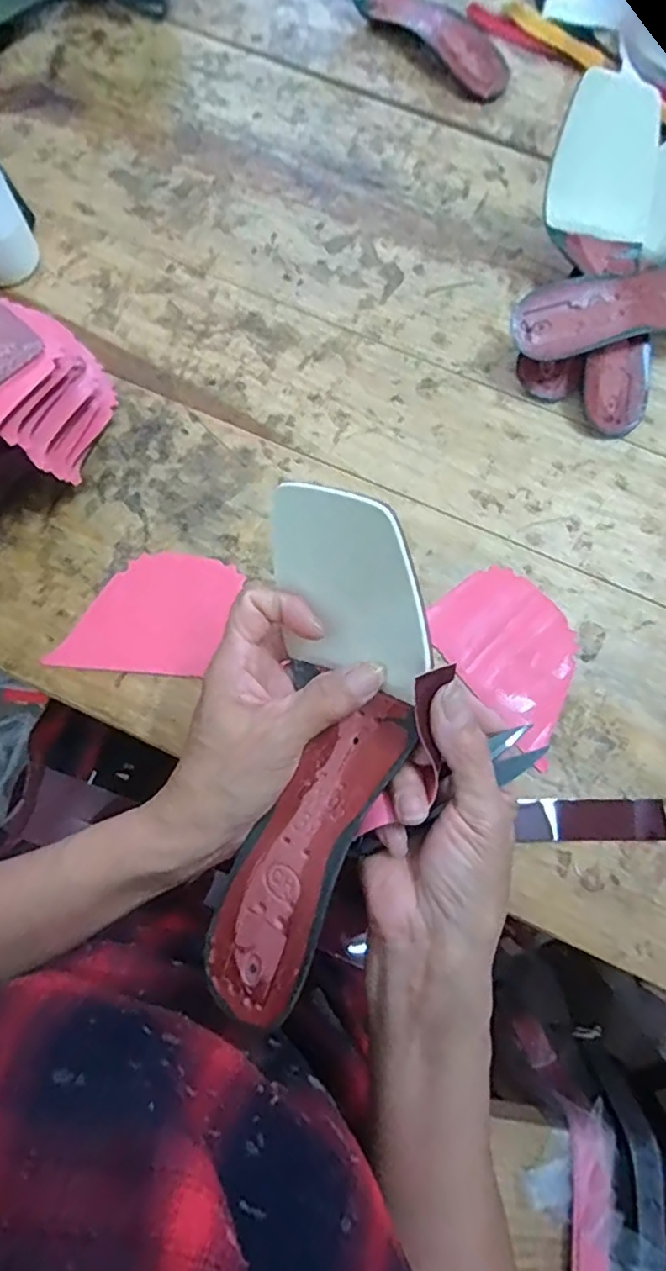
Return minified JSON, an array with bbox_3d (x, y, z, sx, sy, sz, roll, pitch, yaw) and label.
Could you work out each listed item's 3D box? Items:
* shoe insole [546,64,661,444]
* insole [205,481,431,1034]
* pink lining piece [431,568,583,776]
[{"bbox_3d":[0.214,-0.283,0.473,0.088,0.058,0.248,-6,93,-3],"label":"shoe insole"},{"bbox_3d":[-0.010,0.056,0.286,0.082,0.064,0.238,14,87,2],"label":"insole"},{"bbox_3d":[0.129,0.013,0.422,0.085,0.006,0.123,-37,78,-11],"label":"pink lining piece"}]

